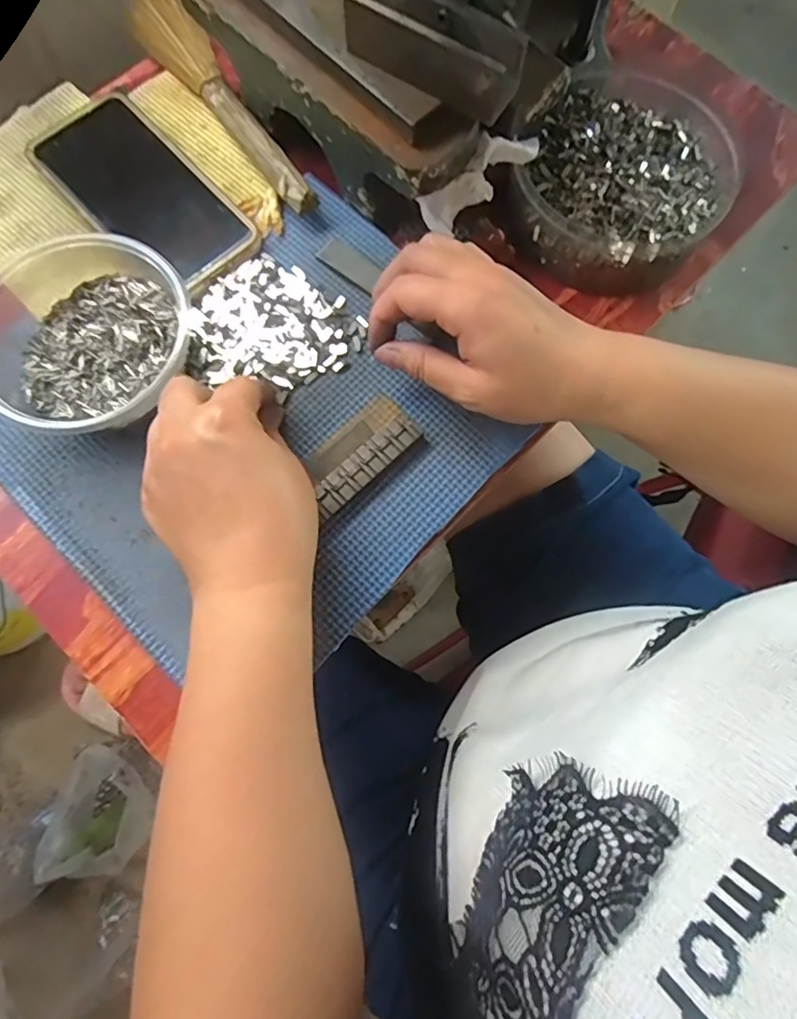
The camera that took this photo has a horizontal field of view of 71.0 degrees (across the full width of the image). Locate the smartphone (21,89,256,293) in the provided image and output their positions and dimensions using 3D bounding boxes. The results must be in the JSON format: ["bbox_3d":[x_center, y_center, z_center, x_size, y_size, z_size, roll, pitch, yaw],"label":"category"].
[{"bbox_3d":[-0.162,-0.202,0.356,0.074,0.009,0.150,-42,80,-11],"label":"smartphone"}]

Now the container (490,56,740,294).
[{"bbox_3d":[0.142,-0.210,0.358,0.125,0.040,0.140,32,77,7],"label":"container"}]

